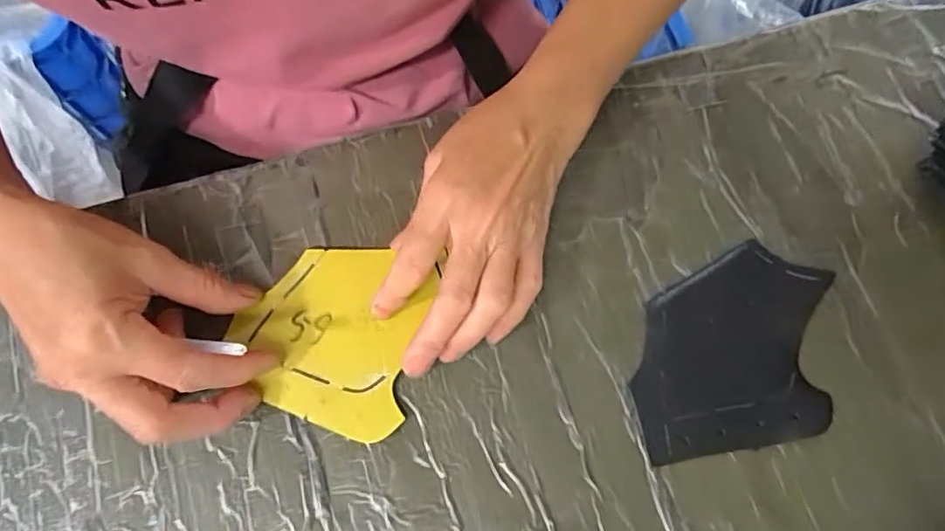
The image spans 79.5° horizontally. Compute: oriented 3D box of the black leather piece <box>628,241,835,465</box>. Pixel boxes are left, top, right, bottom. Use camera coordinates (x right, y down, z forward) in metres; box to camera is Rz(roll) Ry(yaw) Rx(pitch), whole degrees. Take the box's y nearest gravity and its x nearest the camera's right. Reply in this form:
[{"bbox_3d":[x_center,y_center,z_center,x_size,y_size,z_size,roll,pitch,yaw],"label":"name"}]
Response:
[{"bbox_3d":[0.143,0.045,0.312,0.117,0.004,0.104,-8,73,-4],"label":"black leather piece"}]

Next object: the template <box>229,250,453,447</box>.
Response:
[{"bbox_3d":[-0.078,0.036,0.307,0.097,0.004,0.096,12,73,2],"label":"template"}]

